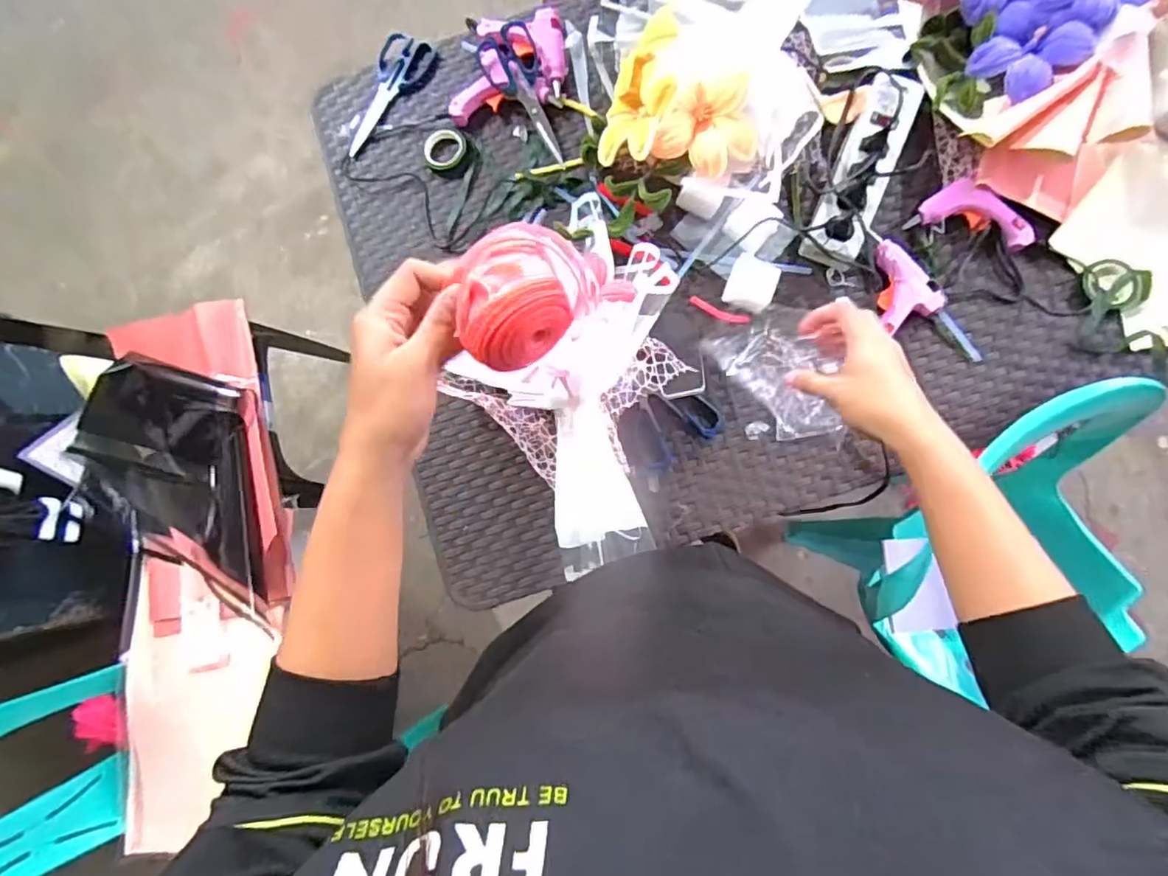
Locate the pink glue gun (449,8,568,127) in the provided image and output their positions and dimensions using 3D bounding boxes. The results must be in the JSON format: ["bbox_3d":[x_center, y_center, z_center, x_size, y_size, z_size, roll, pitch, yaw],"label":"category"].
[{"bbox_3d":[-0.102,-0.489,0.769,0.161,0.042,0.131,-11,83,4],"label":"pink glue gun"}]

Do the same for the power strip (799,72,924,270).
[{"bbox_3d":[0.332,-0.323,0.712,0.072,0.059,0.242,22,86,7],"label":"power strip"}]

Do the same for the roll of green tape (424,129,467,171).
[{"bbox_3d":[-0.182,-0.375,0.775,0.053,0.017,0.049,-1,83,5],"label":"roll of green tape"}]

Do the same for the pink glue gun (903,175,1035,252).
[{"bbox_3d":[0.466,-0.272,0.715,0.136,0.026,0.071,12,84,6],"label":"pink glue gun"}]

